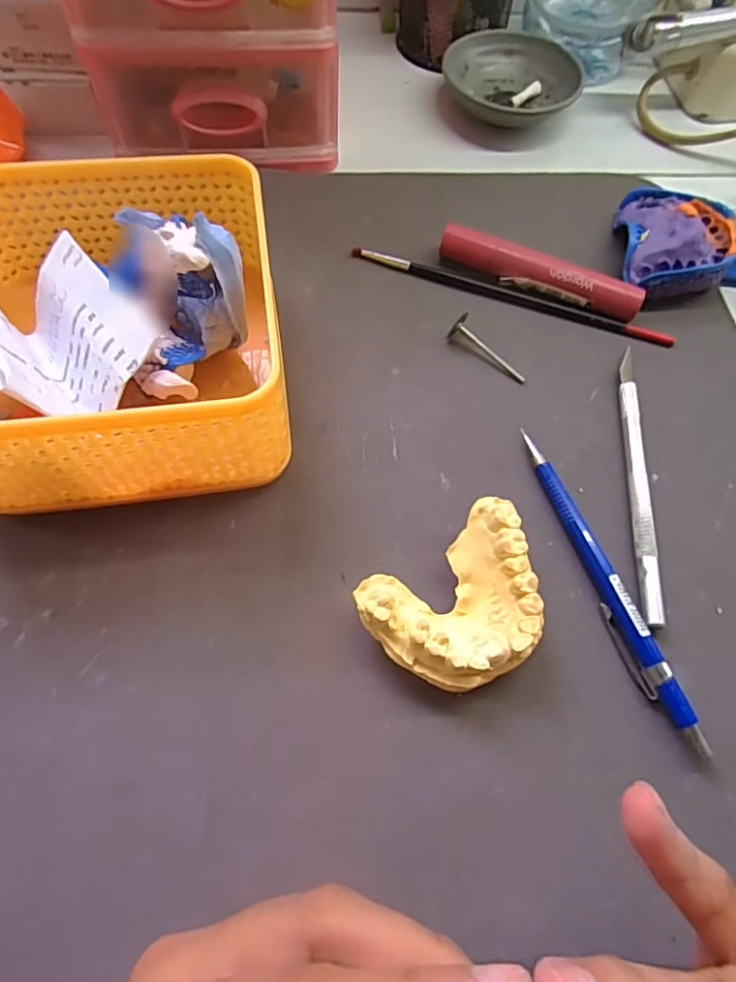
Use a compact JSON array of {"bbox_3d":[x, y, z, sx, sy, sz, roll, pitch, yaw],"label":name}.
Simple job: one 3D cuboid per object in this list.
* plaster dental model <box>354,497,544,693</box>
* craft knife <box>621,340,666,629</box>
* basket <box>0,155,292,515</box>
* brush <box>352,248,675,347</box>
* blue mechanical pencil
[{"bbox_3d":[0.036,0.042,0.202,0.067,0.026,0.052,-33,70,-17],"label":"plaster dental model"},{"bbox_3d":[0.119,-0.008,0.240,0.008,0.007,0.134,8,64,1],"label":"craft knife"},{"bbox_3d":[-0.103,-0.067,0.224,0.127,0.070,0.130,-9,65,-7],"label":"basket"},{"bbox_3d":[0.074,-0.104,0.287,0.170,0.005,0.009,19,64,6],"label":"brush"},{"bbox_3d":[0.094,0.033,0.218,0.012,0.010,0.133,-13,65,-9],"label":"blue mechanical pencil"}]

